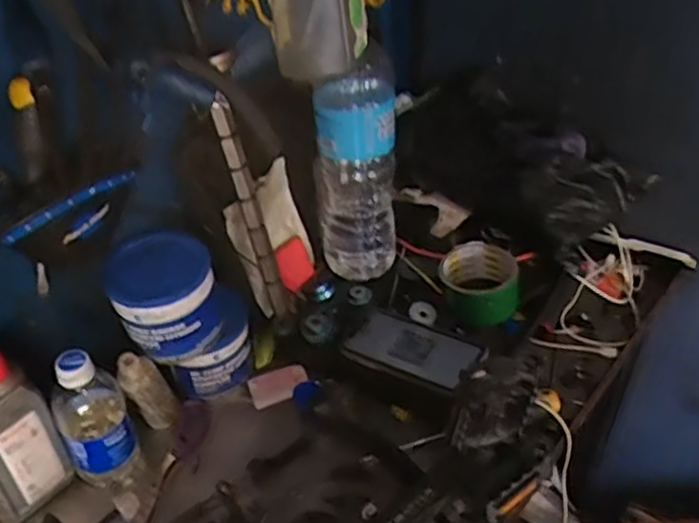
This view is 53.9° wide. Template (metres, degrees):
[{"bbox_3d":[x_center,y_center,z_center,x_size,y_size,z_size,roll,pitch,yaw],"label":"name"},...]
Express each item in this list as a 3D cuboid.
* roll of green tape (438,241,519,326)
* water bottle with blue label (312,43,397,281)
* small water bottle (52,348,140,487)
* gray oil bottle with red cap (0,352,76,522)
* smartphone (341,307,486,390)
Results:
[{"bbox_3d":[0.146,0.026,0.777,0.088,0.057,0.081,-1,40,1],"label":"roll of green tape"},{"bbox_3d":[0.008,-0.103,0.794,0.093,0.253,0.083,-2,40,0],"label":"water bottle with blue label"},{"bbox_3d":[-0.244,0.150,0.658,0.061,0.163,0.062,-23,44,-22],"label":"small water bottle"},{"bbox_3d":[-0.317,0.161,0.634,0.051,0.172,0.080,32,51,34],"label":"gray oil bottle with red cap"},{"bbox_3d":[0.067,0.093,0.746,0.142,0.012,0.081,16,39,30],"label":"smartphone"}]

